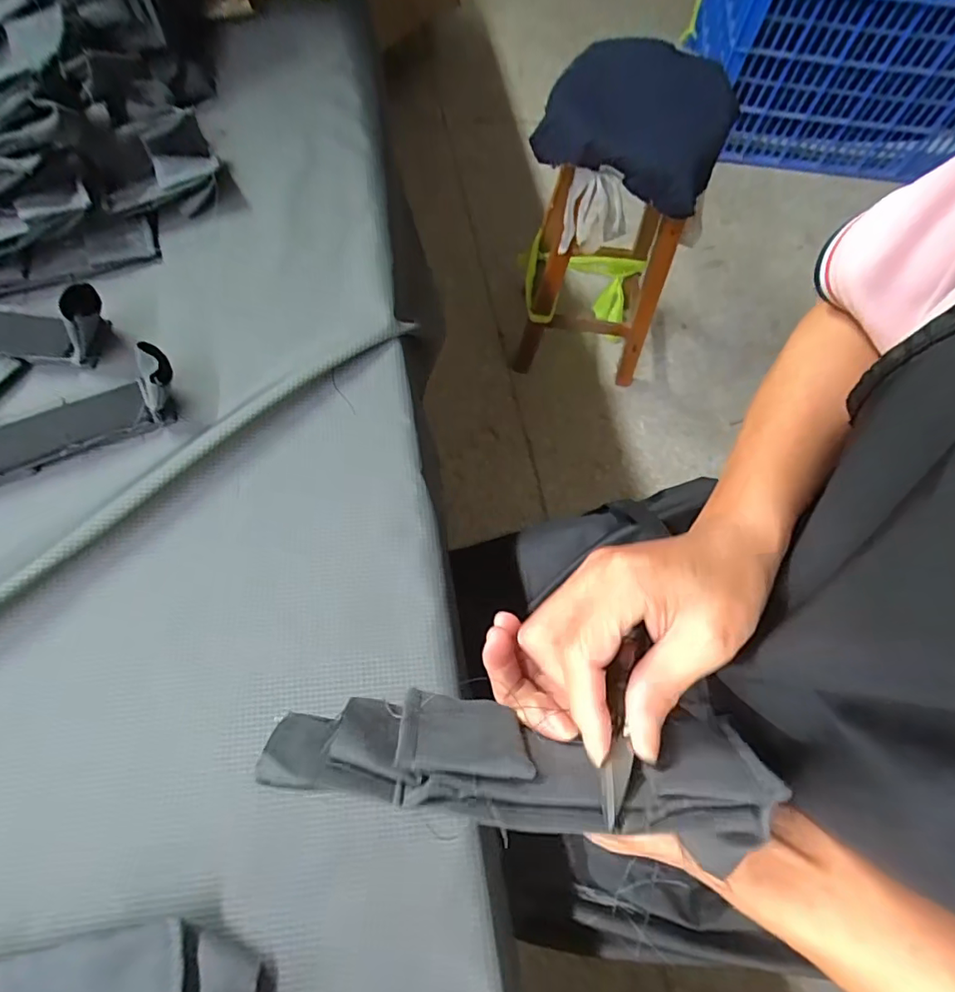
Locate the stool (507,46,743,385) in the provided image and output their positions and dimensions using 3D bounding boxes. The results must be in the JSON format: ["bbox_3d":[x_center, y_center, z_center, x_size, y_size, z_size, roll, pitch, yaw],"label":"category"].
[{"bbox_3d":[0.236,-0.482,1.033,0.278,0.607,0.271,9,68,1],"label":"stool"}]

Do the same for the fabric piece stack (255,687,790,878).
[{"bbox_3d":[0.018,0.106,0.213,0.190,0.025,0.053,6,25,-2],"label":"fabric piece stack"}]

